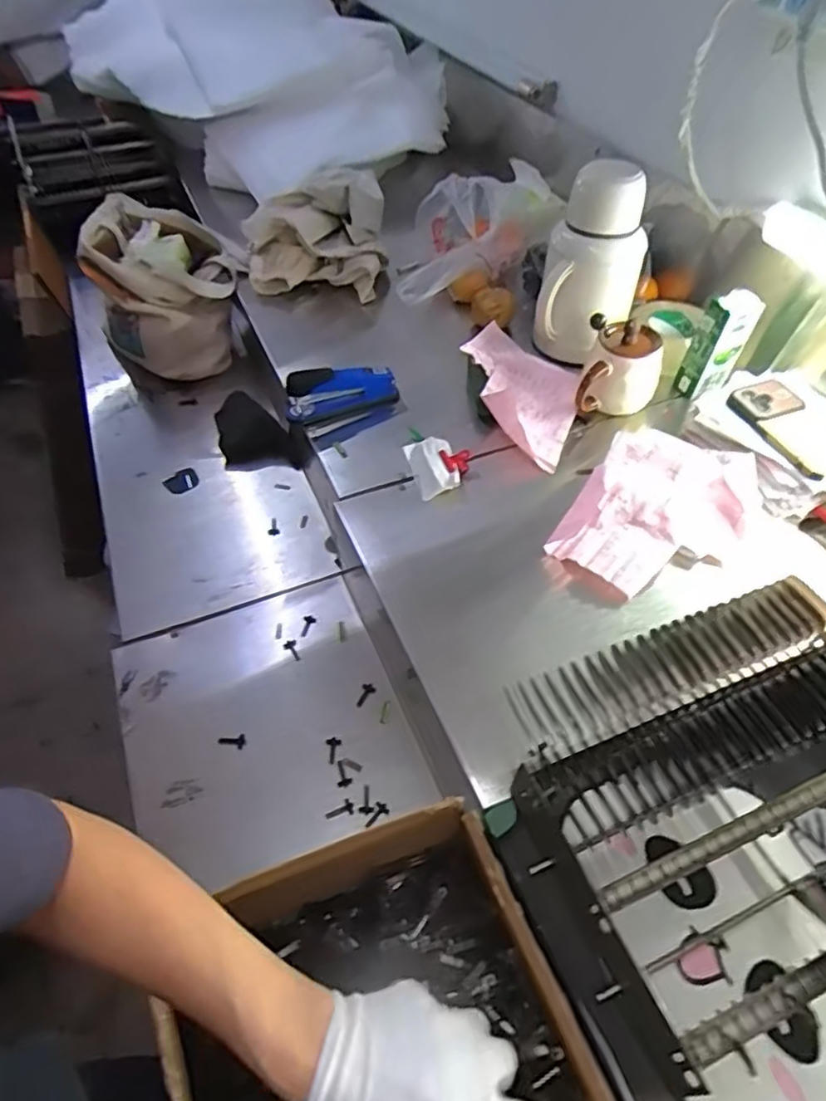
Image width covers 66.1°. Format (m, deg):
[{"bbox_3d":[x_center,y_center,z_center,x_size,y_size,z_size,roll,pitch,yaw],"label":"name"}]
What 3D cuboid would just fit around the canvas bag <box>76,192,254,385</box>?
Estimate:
[{"bbox_3d":[-0.426,-0.463,1.132,0.249,0.220,0.256,-14,52,-11],"label":"canvas bag"}]

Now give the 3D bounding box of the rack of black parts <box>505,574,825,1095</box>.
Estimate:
[{"bbox_3d":[0.253,0.197,0.457,0.292,0.117,0.293,-14,52,-11],"label":"rack of black parts"}]

